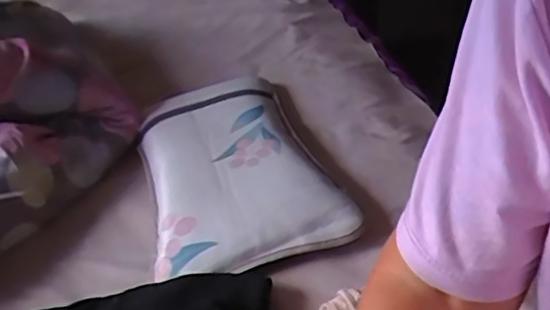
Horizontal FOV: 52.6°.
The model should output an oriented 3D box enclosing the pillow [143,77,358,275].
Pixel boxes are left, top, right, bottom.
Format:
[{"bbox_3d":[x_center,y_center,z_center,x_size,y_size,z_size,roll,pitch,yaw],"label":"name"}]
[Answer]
[{"bbox_3d":[-0.069,0.005,0.818,0.248,0.049,0.436,-14,35,-9],"label":"pillow"}]

